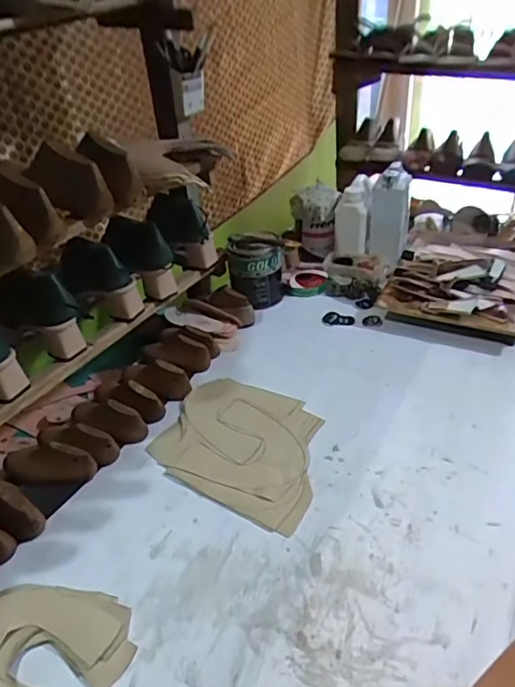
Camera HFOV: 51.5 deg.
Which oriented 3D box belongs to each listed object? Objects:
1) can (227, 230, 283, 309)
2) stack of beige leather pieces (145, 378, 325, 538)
[{"bbox_3d":[0.001,-0.145,1.084,0.114,0.138,0.093,-6,36,-1],"label":"can"},{"bbox_3d":[-0.022,0.144,0.809,0.276,0.010,0.225,18,41,29],"label":"stack of beige leather pieces"}]

